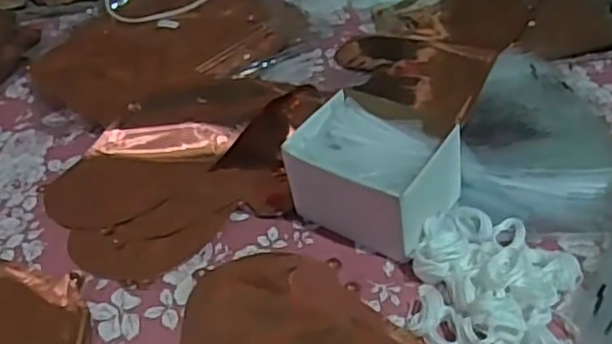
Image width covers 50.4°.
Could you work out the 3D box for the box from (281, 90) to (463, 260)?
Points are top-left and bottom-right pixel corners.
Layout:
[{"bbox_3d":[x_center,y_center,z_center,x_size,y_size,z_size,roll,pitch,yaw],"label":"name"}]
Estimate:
[{"bbox_3d":[0.051,0.003,0.531,0.123,0.083,0.096,22,45,32],"label":"box"}]

